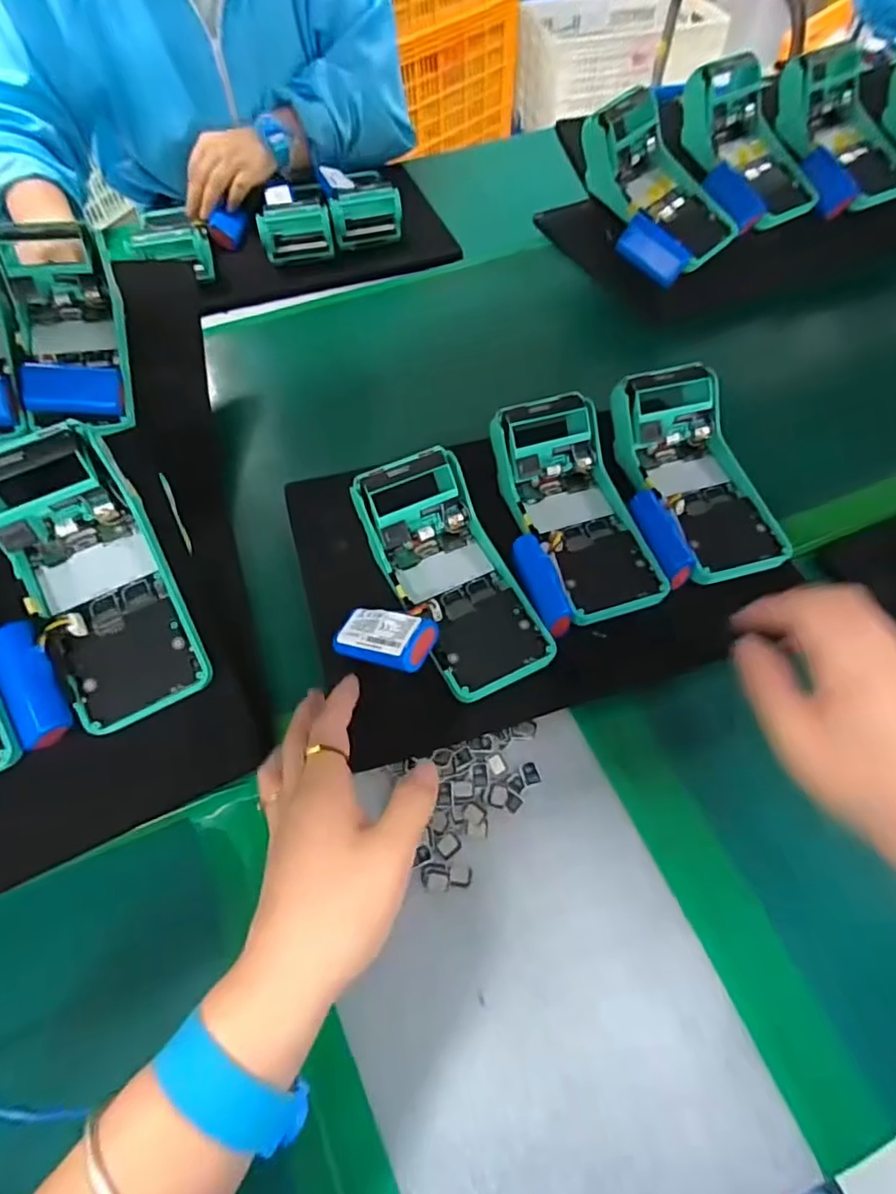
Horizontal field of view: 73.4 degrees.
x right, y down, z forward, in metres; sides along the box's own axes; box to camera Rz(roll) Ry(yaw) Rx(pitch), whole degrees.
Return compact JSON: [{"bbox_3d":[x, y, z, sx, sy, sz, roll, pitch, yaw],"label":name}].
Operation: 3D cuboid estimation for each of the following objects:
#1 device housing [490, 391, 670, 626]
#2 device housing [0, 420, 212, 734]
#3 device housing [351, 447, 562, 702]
[{"bbox_3d":[0.091,-0.062,0.442,0.086,0.050,0.171,-18,74,-12],"label":"device housing"},{"bbox_3d":[-0.208,-0.009,0.357,0.074,0.048,0.166,-25,93,-16],"label":"device housing"},{"bbox_3d":[0.003,-0.015,0.414,0.077,0.048,0.169,-24,73,-15],"label":"device housing"}]

